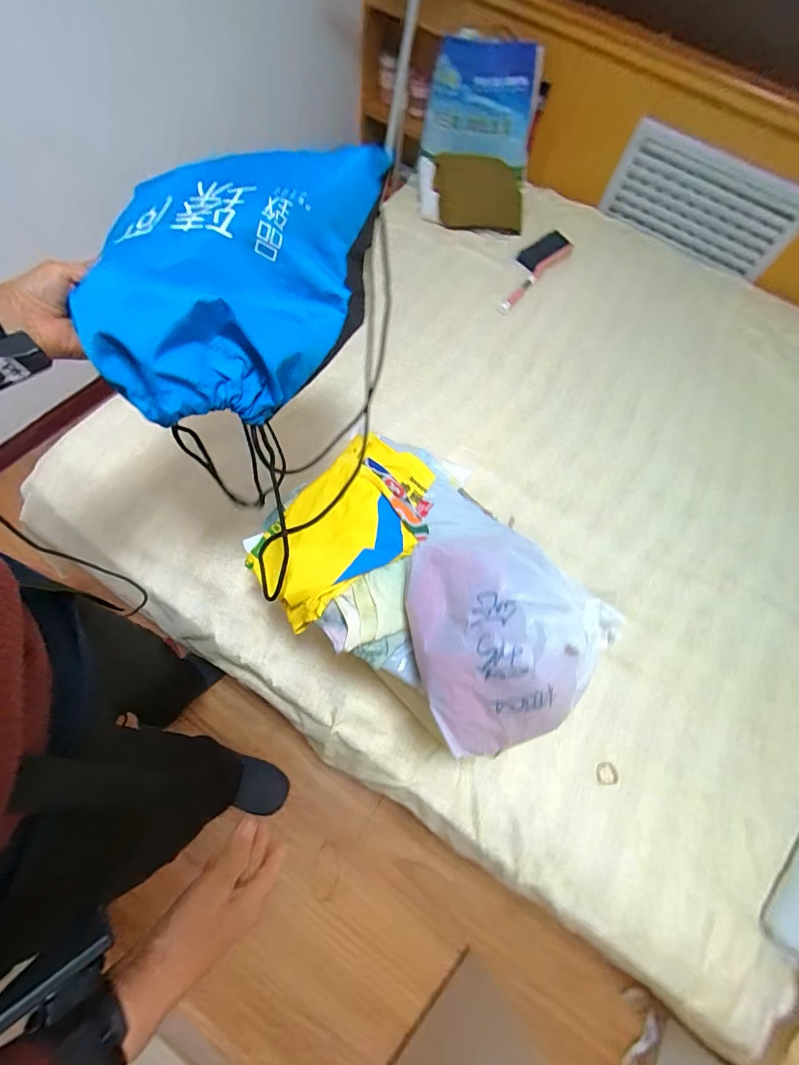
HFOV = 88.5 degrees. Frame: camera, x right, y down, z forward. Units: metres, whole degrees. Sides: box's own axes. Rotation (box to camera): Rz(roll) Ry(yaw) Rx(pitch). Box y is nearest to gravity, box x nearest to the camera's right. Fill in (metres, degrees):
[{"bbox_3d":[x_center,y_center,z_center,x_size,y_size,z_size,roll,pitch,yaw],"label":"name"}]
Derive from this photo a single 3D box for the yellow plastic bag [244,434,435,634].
[{"bbox_3d":[-0.076,-0.010,0.610,0.181,0.077,0.299,42,72,14],"label":"yellow plastic bag"}]

